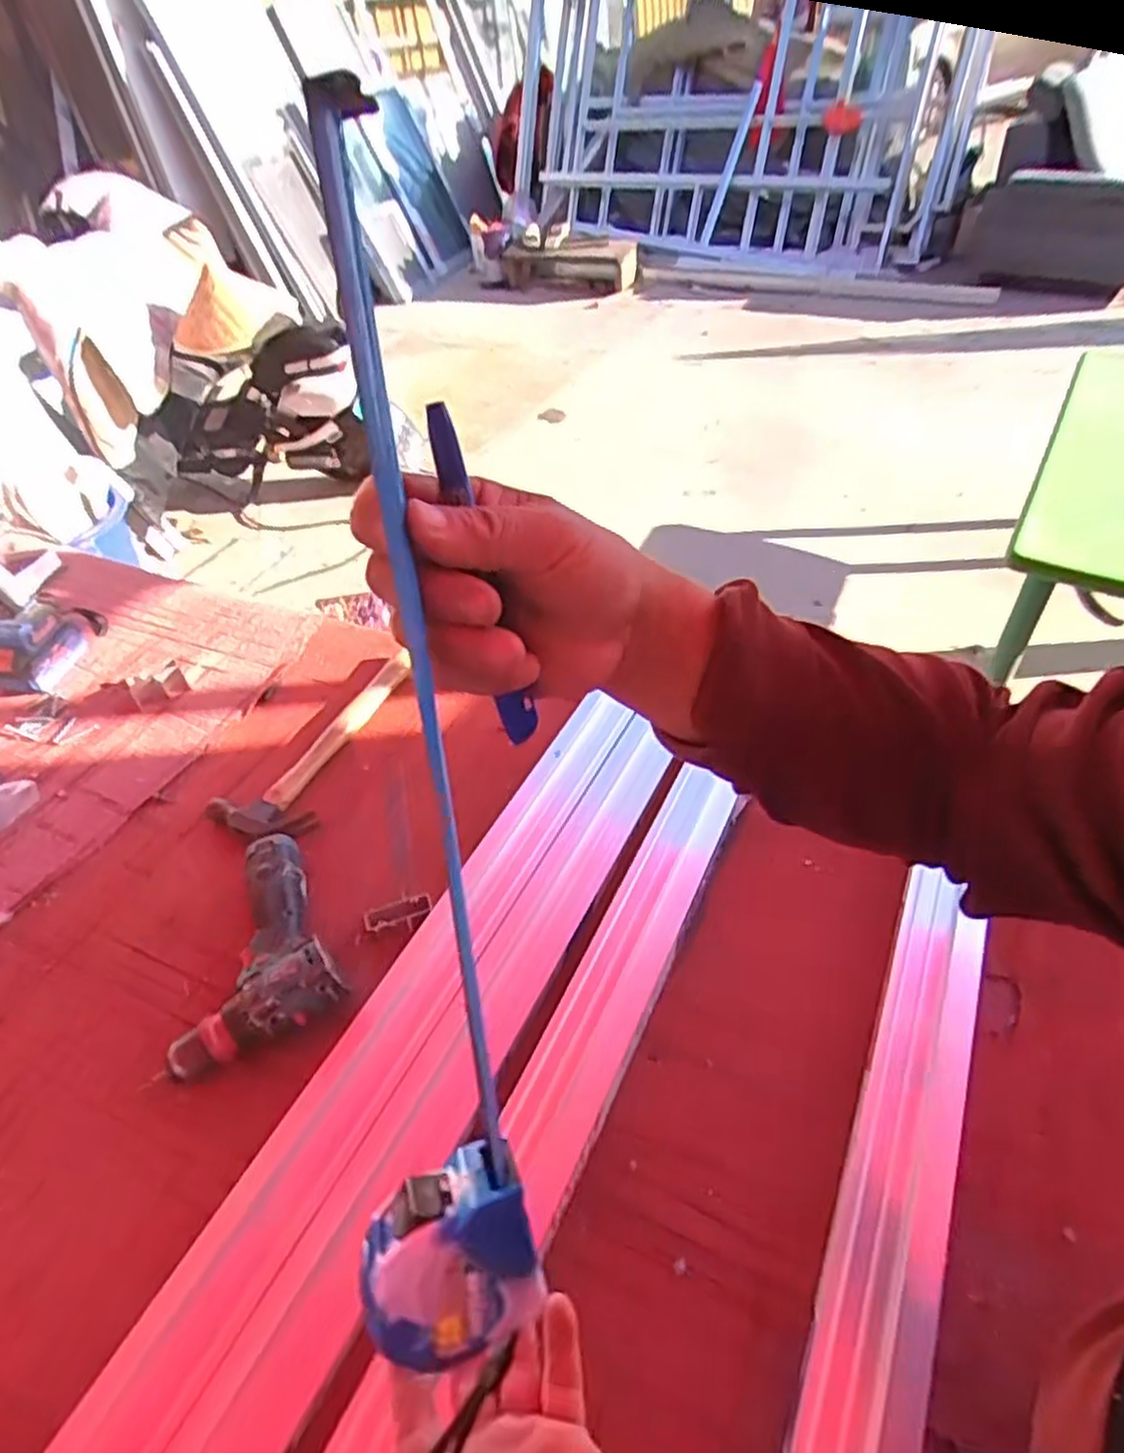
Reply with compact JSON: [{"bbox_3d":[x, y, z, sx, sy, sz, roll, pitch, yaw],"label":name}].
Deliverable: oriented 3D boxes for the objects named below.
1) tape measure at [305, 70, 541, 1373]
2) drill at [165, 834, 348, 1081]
[{"bbox_3d":[-0.054,0.024,0.263,0.061,0.428,0.043,-3,13,0],"label":"tape measure"},{"bbox_3d":[-0.305,0.208,0.726,0.154,0.057,0.202,-21,46,-18],"label":"drill"}]

